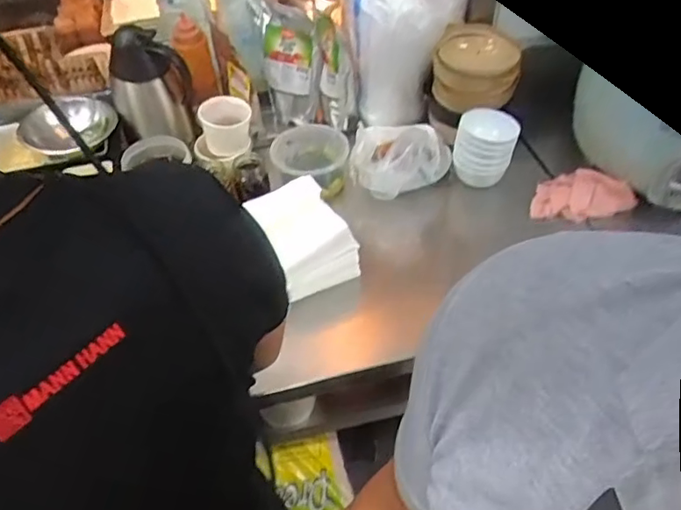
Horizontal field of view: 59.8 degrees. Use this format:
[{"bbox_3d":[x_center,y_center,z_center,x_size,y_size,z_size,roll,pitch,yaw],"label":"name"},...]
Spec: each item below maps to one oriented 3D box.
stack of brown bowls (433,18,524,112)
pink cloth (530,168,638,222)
[{"bbox_3d":[0.253,-0.347,1.090,0.158,0.110,0.139,5,48,7],"label":"stack of brown bowls"},{"bbox_3d":[0.427,-0.107,1.054,0.182,0.025,0.092,-13,68,0],"label":"pink cloth"}]

